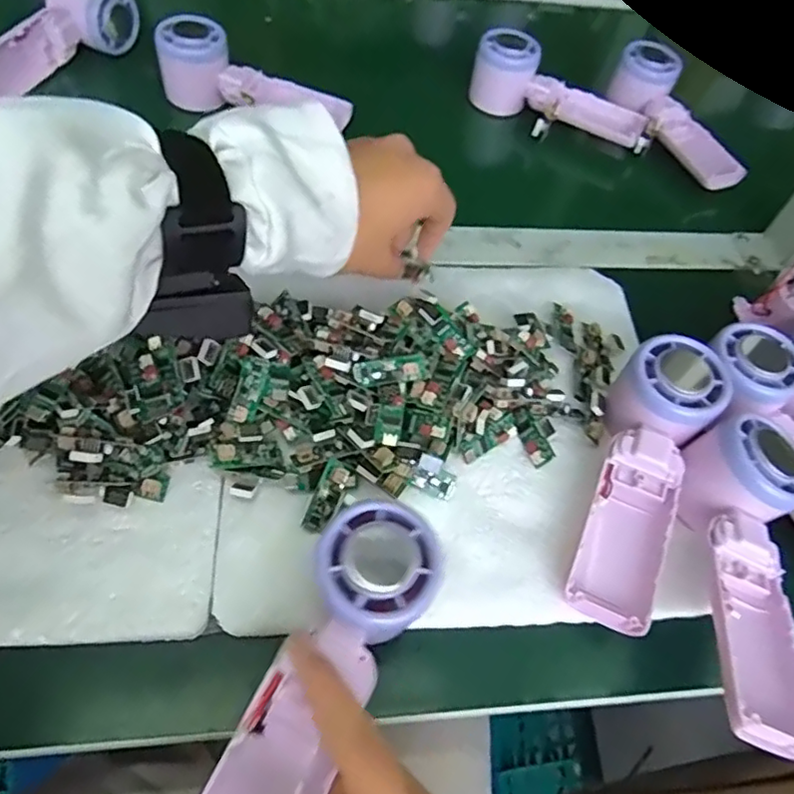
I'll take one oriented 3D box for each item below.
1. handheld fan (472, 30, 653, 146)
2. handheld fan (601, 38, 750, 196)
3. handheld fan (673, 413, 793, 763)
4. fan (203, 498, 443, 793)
[{"bbox_3d":[0.145,-0.270,0.550,0.169,0.053,0.069,23,57,7],"label":"handheld fan"},{"bbox_3d":[0.248,-0.252,0.544,0.064,0.044,0.152,-14,60,-16],"label":"handheld fan"},{"bbox_3d":[0.175,0.085,0.307,0.063,0.041,0.161,20,57,6],"label":"handheld fan"},{"bbox_3d":[-0.035,0.121,0.252,0.049,0.025,0.164,27,71,12],"label":"fan"}]

